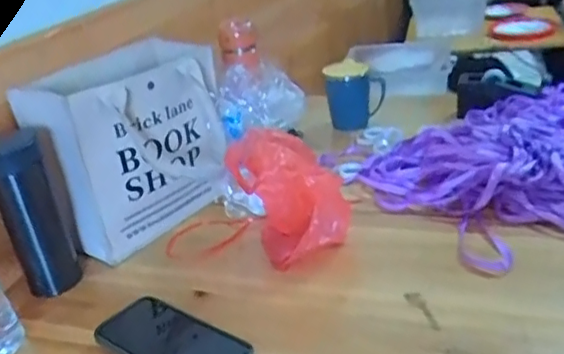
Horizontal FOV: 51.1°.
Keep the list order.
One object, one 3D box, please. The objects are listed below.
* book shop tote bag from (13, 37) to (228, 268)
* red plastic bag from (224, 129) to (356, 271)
[{"bbox_3d":[-0.213,-0.041,0.809,0.239,0.224,0.193,-28,32,-33],"label":"book shop tote bag"},{"bbox_3d":[0.010,0.017,0.716,0.088,0.144,0.131,-28,32,-33],"label":"red plastic bag"}]

